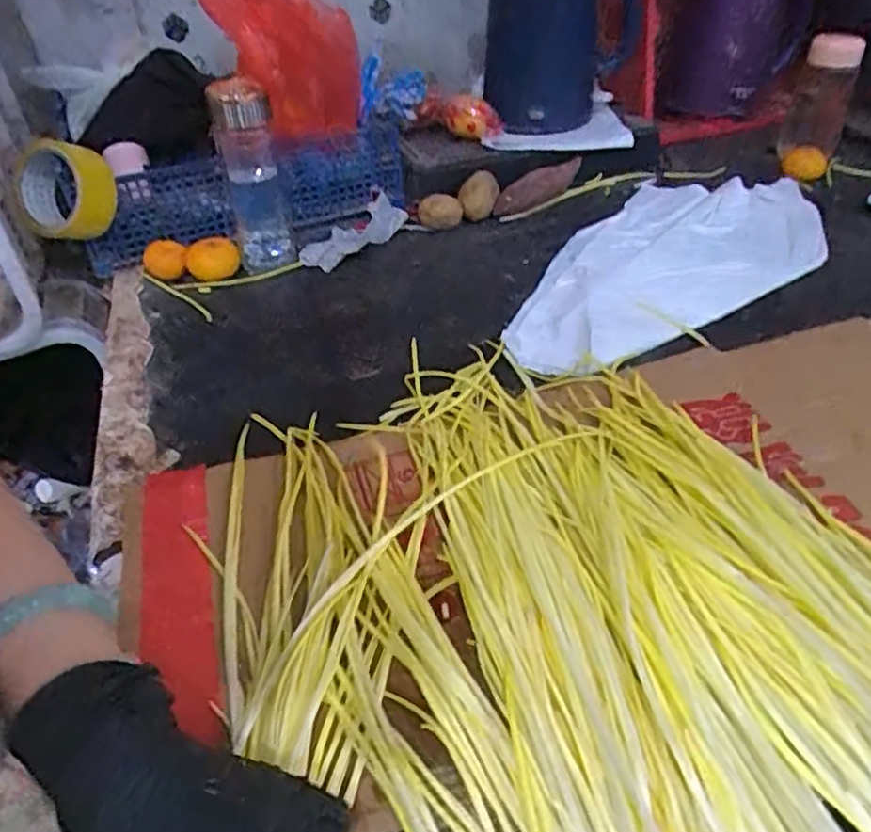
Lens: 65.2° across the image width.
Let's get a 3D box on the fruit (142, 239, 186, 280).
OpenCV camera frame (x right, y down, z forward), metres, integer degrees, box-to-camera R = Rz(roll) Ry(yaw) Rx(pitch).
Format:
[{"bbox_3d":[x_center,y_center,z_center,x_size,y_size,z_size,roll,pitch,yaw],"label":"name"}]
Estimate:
[{"bbox_3d":[-0.307,-0.177,0.778,0.049,0.033,0.044,-21,44,-19],"label":"fruit"}]

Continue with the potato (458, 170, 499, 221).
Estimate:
[{"bbox_3d":[0.054,-0.275,0.846,0.051,0.064,0.053,-1,41,3],"label":"potato"}]

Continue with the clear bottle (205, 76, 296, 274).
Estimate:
[{"bbox_3d":[-0.208,-0.273,0.770,0.067,0.191,0.057,-14,42,-12],"label":"clear bottle"}]

